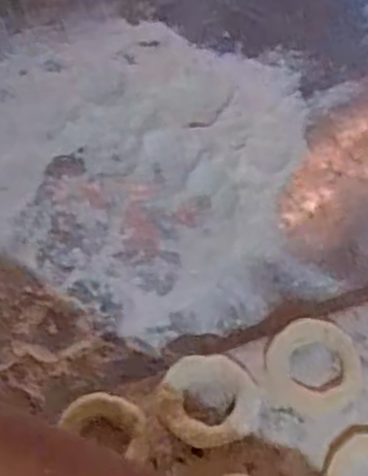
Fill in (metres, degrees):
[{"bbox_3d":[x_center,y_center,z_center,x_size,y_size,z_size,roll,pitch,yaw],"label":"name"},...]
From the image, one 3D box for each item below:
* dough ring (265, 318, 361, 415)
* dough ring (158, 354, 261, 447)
[{"bbox_3d":[0.086,0.084,0.527,0.060,0.005,0.064,-1,61,2],"label":"dough ring"},{"bbox_3d":[0.017,0.104,0.518,0.064,0.009,0.060,-1,61,2],"label":"dough ring"}]

